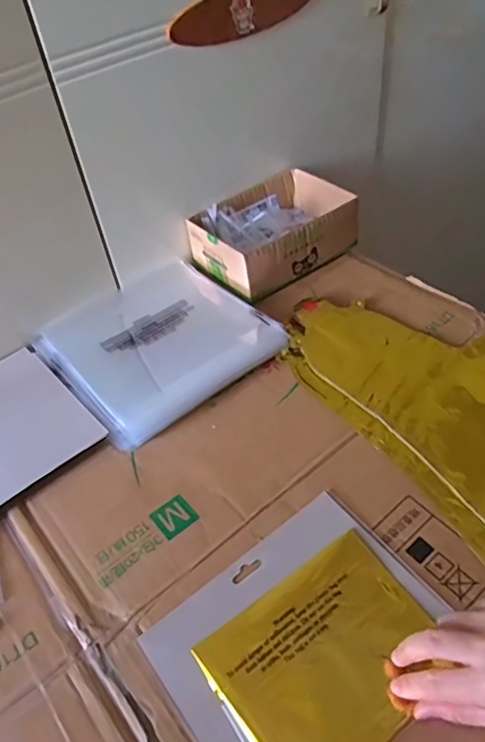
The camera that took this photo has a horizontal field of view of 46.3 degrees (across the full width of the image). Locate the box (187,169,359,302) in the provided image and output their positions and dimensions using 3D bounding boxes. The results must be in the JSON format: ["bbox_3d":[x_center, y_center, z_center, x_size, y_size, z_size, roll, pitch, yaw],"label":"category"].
[{"bbox_3d":[0.037,-0.175,0.718,0.177,0.068,0.137,-32,51,-22],"label":"box"}]

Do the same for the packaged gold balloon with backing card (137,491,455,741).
[{"bbox_3d":[0.047,0.198,0.418,0.193,0.012,0.162,-32,50,-22],"label":"packaged gold balloon with backing card"}]

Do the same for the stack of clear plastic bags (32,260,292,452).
[{"bbox_3d":[-0.099,-0.037,0.644,0.216,0.020,0.222,-33,51,-23],"label":"stack of clear plastic bags"}]

